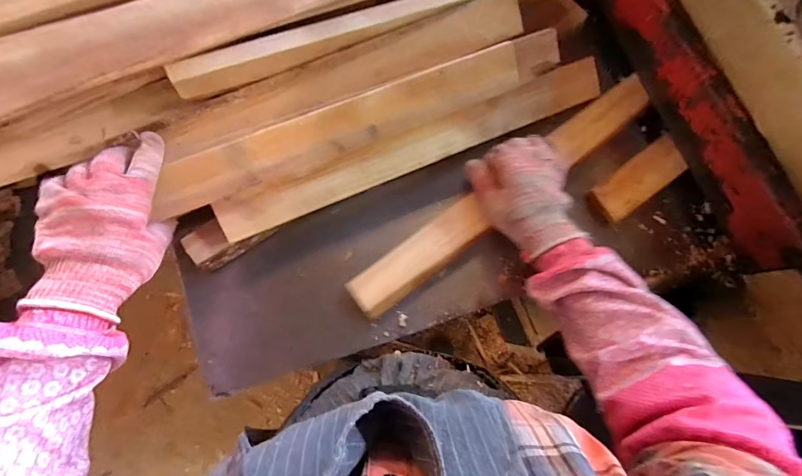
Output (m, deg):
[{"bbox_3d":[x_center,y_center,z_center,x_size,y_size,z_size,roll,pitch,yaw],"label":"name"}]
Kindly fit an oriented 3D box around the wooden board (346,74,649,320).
[{"bbox_3d":[0.126,-0.058,0.469,0.433,0.018,0.048,-37,81,-7],"label":"wooden board"}]

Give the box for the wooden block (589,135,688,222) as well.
[{"bbox_3d":[0.291,-0.072,0.483,0.128,0.013,0.047,-36,81,-9],"label":"wooden block"}]

